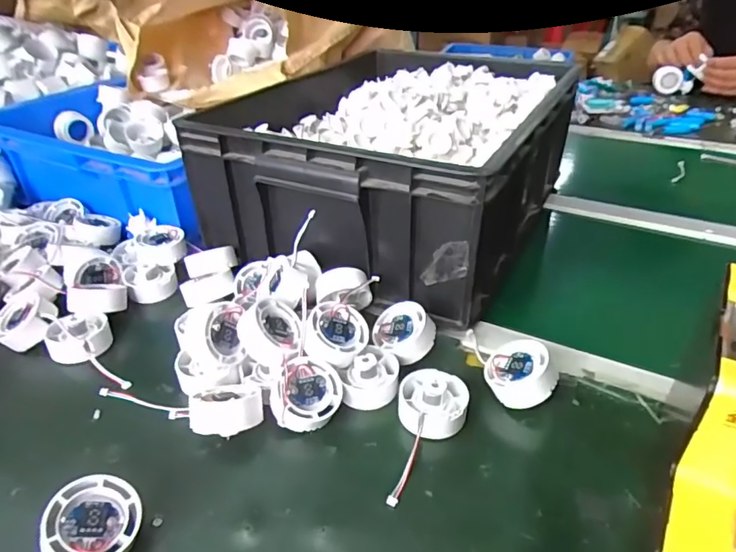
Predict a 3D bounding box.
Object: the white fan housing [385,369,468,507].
[{"bbox_3d":[0.049,0.118,0.395,0.054,0.032,0.108,3,34,8],"label":"white fan housing"}]

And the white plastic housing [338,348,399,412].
[{"bbox_3d":[0.002,0.084,0.439,0.049,0.034,0.047,-2,34,1],"label":"white plastic housing"}]

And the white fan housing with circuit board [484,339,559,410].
[{"bbox_3d":[0.128,0.081,0.429,0.054,0.026,0.059,-15,36,33],"label":"white fan housing with circuit board"}]

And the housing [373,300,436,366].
[{"bbox_3d":[0.035,0.052,0.480,0.056,0.027,0.050,30,79,40],"label":"housing"}]

